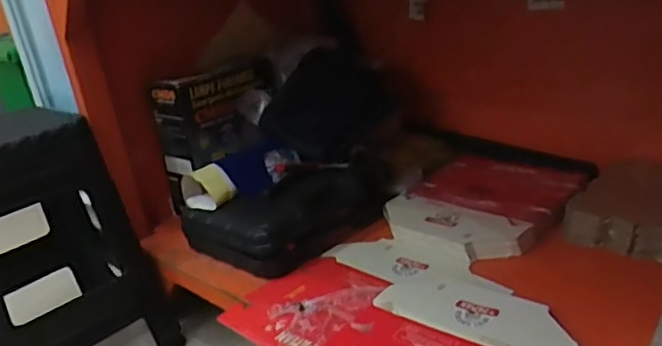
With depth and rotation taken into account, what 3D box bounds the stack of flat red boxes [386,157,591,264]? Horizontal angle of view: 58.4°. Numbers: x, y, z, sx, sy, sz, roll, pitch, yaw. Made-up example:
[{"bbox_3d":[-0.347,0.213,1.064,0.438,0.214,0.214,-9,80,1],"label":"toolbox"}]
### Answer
[{"bbox_3d":[0.270,0.053,1.112,0.302,0.041,0.294,14,31,42],"label":"stack of flat red boxes"}]

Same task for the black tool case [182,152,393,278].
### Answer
[{"bbox_3d":[-0.078,0.057,1.174,0.249,0.101,0.353,14,31,42],"label":"black tool case"}]

